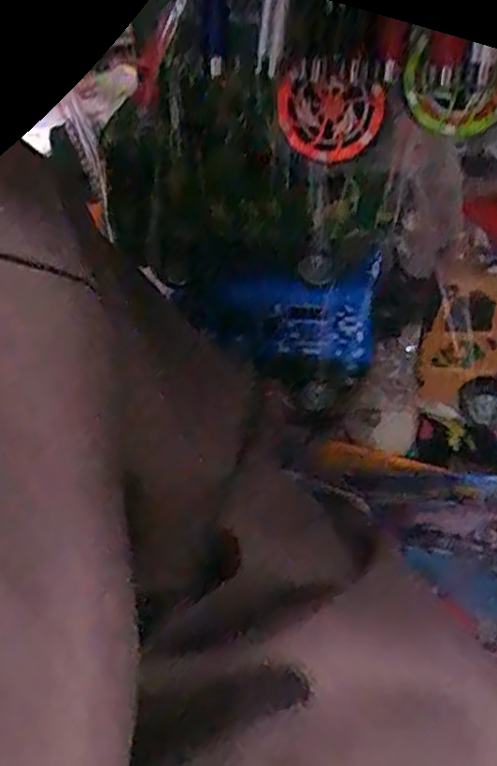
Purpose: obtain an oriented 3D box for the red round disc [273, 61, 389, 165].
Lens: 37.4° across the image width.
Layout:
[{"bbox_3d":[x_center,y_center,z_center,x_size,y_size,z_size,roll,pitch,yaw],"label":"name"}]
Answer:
[{"bbox_3d":[0.031,-0.105,0.288,0.043,0.037,0.007,15,41,22],"label":"red round disc"}]

